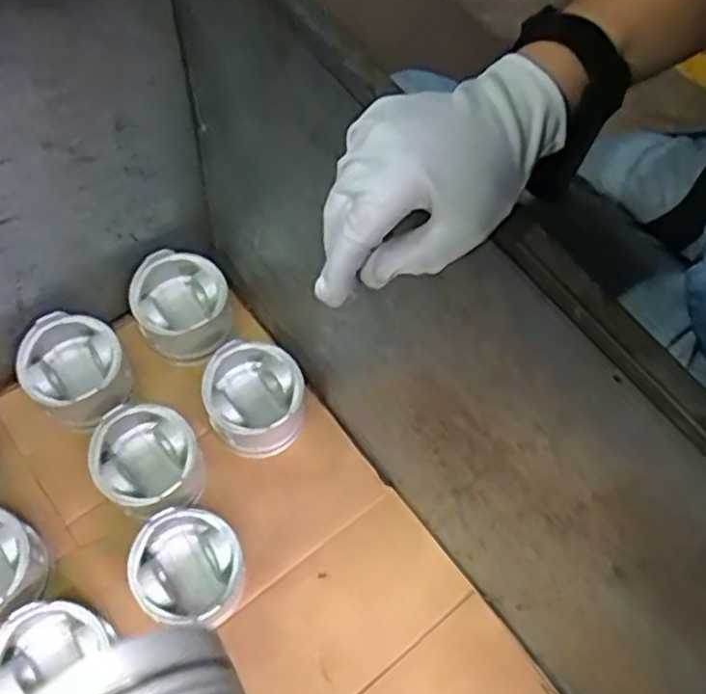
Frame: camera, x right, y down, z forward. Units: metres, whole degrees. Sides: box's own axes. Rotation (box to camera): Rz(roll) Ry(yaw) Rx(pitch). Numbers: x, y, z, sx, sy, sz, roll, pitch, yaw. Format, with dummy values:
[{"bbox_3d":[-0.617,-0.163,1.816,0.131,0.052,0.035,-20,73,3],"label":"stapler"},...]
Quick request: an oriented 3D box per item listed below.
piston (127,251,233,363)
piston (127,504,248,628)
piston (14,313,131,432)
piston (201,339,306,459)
[{"bbox_3d":[-0.188,-0.044,0.813,0.100,0.075,0.109,2,63,-3],"label":"piston"},{"bbox_3d":[-0.155,0.215,0.704,0.098,0.096,0.101,2,63,-3],"label":"piston"},{"bbox_3d":[-0.292,0.027,0.784,0.102,0.099,0.097,2,63,-3],"label":"piston"},{"bbox_3d":[-0.105,0.059,0.785,0.100,0.091,0.106,-3,63,-5],"label":"piston"}]

